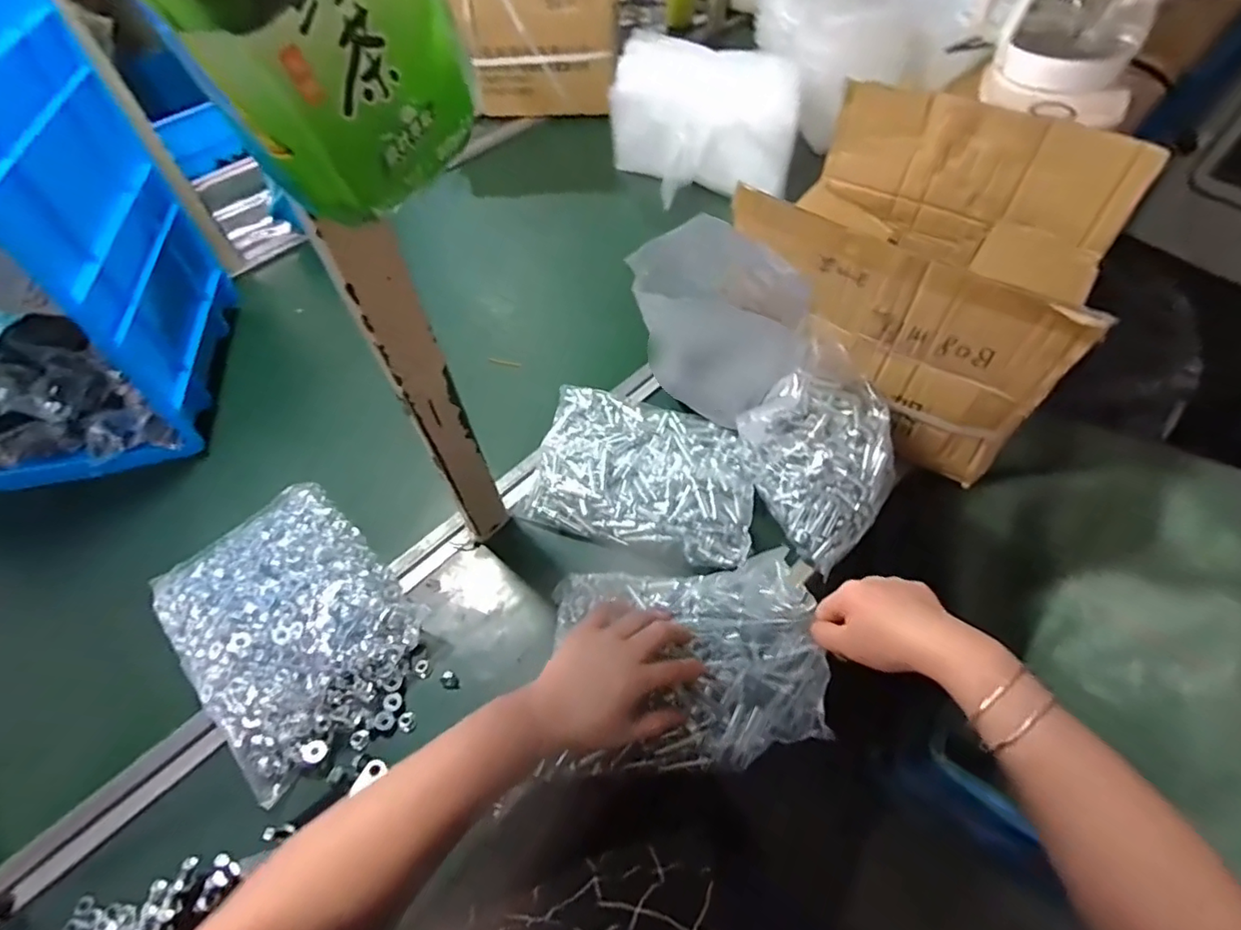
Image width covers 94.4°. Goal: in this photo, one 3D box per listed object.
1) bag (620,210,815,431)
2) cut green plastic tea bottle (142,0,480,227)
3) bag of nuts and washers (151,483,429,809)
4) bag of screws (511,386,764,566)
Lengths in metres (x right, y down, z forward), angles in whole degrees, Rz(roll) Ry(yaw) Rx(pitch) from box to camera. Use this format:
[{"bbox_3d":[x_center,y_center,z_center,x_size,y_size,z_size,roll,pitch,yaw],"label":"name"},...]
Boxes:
[{"bbox_3d":[0.110,-0.151,0.600,0.174,0.191,0.090,37,65,23],"label":"bag"},{"bbox_3d":[-0.122,-0.165,0.225,0.098,0.104,0.090,-40,64,-21],"label":"cut green plastic tea bottle"},{"bbox_3d":[-0.328,0.148,0.565,0.271,0.056,0.194,38,66,24],"label":"bag of nuts and washers"},{"bbox_3d":[0.028,0.004,0.640,0.245,0.042,0.175,15,58,12],"label":"bag of screws"}]

